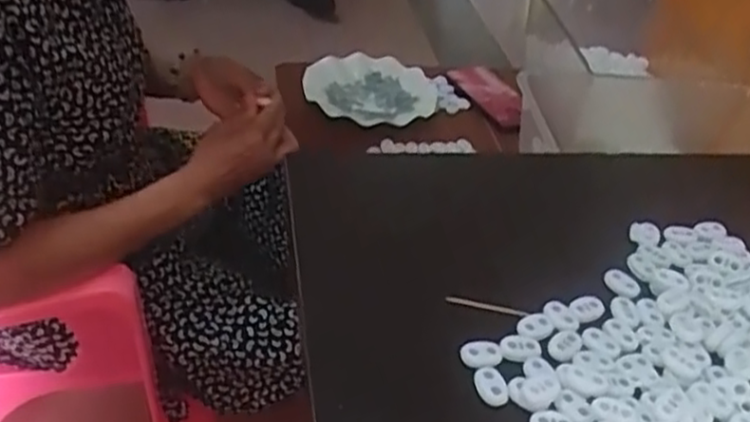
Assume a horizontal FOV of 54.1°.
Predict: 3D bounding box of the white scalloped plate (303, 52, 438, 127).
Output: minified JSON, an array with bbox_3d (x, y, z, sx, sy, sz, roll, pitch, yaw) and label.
[{"bbox_3d":[-0.009,-0.176,1.049,0.185,0.029,0.177,4,38,-3],"label":"white scalloped plate"}]

